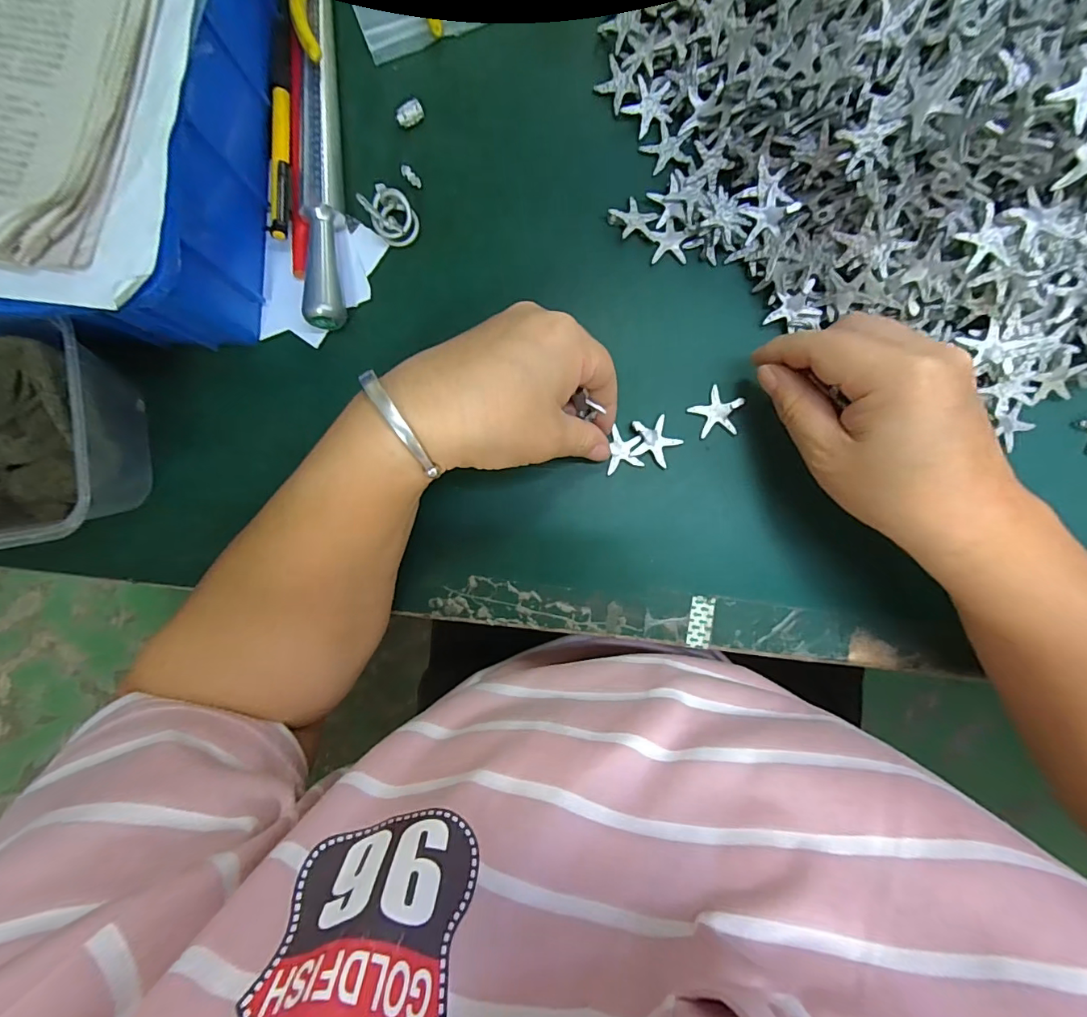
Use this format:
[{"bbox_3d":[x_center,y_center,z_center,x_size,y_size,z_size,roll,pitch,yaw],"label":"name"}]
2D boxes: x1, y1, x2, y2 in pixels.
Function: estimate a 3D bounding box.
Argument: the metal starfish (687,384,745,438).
[{"bbox_3d":[0.098,-0.052,0.270,0.028,0.005,0.027,0,87,2],"label":"metal starfish"}]

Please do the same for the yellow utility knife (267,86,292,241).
[{"bbox_3d":[-0.144,-0.190,0.266,0.011,0.011,0.089,-3,87,1],"label":"yellow utility knife"}]

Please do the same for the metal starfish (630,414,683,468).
[{"bbox_3d":[0.062,-0.039,0.270,0.028,0.006,0.026,0,87,2],"label":"metal starfish"}]

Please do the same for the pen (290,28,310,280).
[{"bbox_3d":[-0.136,-0.196,0.271,0.012,0.011,0.133,-1,87,2],"label":"pen"}]

